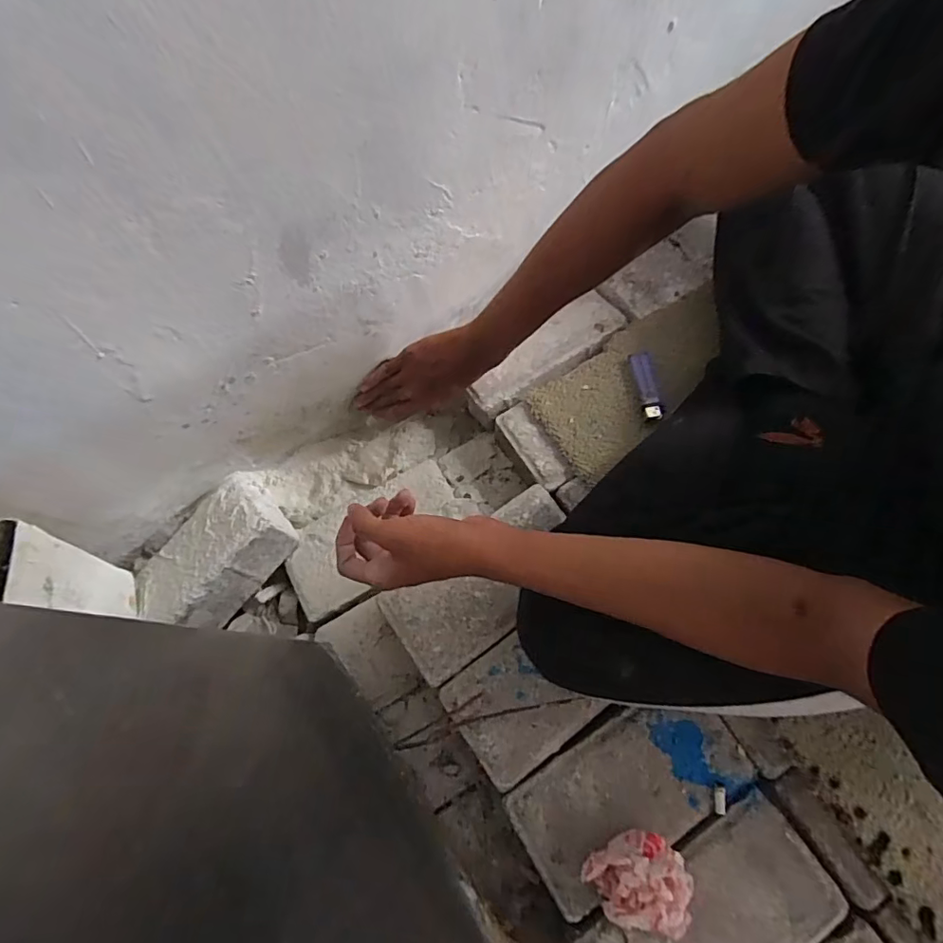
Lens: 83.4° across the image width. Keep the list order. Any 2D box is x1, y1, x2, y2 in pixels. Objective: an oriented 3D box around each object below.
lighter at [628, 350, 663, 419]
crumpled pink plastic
[{"bbox_3d":[0.193,-0.096,0.580,0.022,0.011,0.087,-7,66,0],"label":"lighter"},{"bbox_3d":[0.129,0.318,0.414,0.077,0.061,0.056,8,67,7],"label":"crumpled pink plastic"}]

